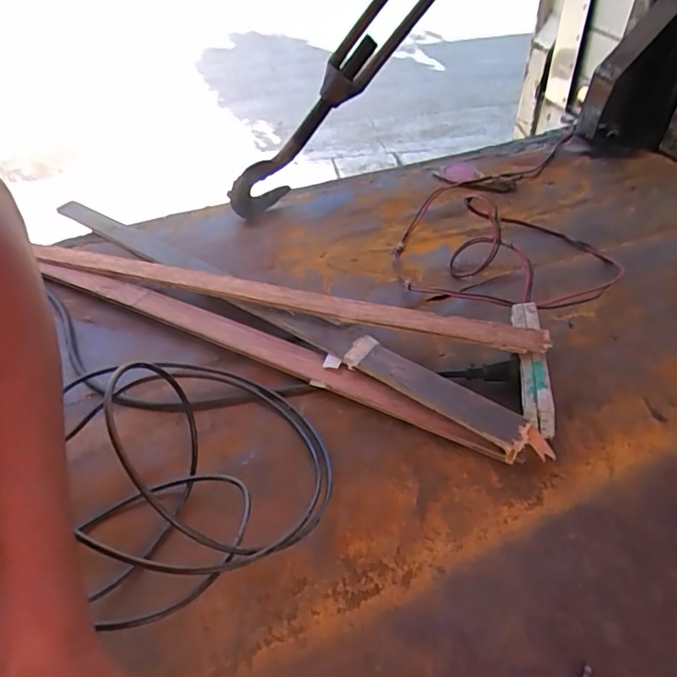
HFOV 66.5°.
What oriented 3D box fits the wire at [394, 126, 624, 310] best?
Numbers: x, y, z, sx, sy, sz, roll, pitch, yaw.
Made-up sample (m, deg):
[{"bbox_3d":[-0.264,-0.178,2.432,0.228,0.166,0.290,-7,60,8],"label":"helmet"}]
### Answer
[{"bbox_3d":[0.221,-0.193,0.714,0.272,0.054,0.442,3,47,8],"label":"wire"}]

